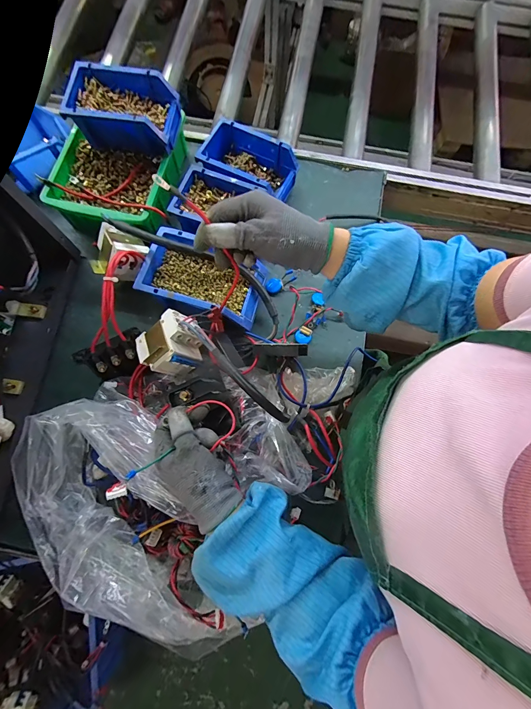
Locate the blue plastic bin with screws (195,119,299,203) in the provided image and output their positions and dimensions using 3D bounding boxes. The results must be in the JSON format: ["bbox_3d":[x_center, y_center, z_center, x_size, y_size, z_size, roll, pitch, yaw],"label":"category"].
[{"bbox_3d":[-0.031,-0.341,0.566,0.165,0.065,0.108,21,76,4],"label":"blue plastic bin with screws"}]

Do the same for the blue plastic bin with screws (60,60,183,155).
[{"bbox_3d":[-0.232,-0.397,0.515,0.161,0.076,0.097,8,75,1],"label":"blue plastic bin with screws"}]

